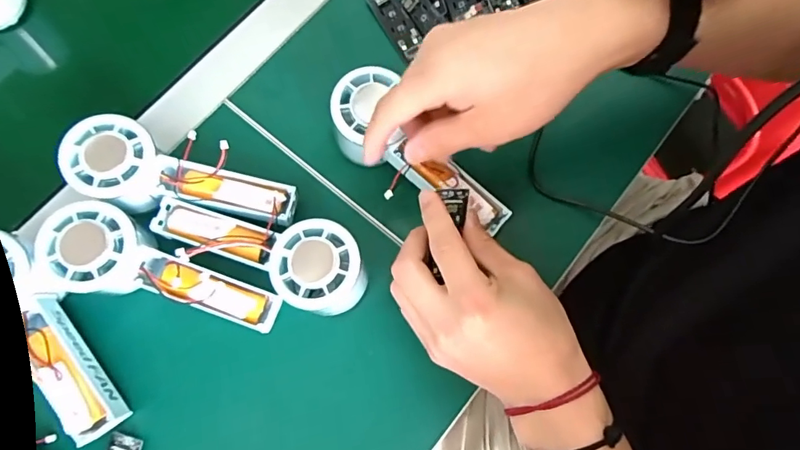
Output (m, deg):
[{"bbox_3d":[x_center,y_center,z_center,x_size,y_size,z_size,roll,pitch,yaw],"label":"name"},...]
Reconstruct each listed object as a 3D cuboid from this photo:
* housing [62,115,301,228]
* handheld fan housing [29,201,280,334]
[{"bbox_3d":[-0.152,-0.032,0.352,0.154,0.051,0.055,14,74,-11],"label":"housing"},{"bbox_3d":[-0.156,0.030,0.339,0.151,0.069,0.056,12,75,2],"label":"handheld fan housing"}]

